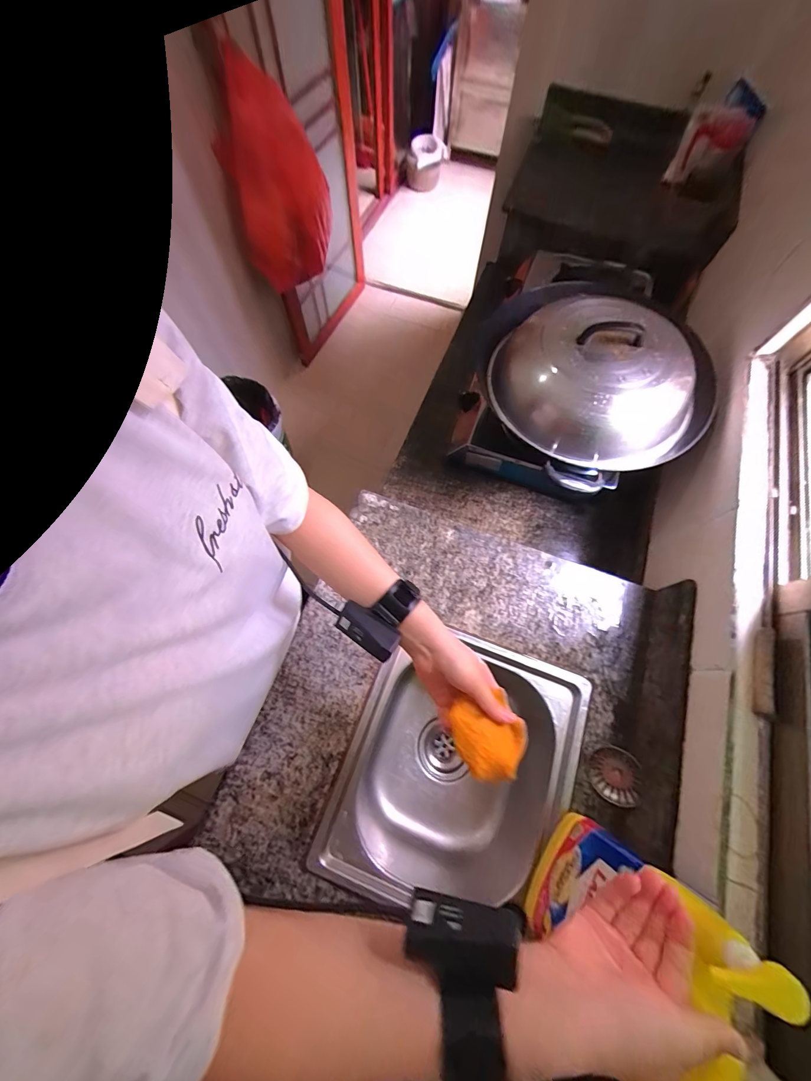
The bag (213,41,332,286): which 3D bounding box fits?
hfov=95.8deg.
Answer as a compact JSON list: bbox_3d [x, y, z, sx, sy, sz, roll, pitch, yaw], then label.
[{"bbox_3d":[-0.380,-1.034,1.075,0.282,0.447,0.177,-8,70,-5],"label":"bag"}]

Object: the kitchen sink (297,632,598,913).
[{"bbox_3d":[0.084,0.369,0.654,0.337,0.207,0.354,20,70,5],"label":"kitchen sink"}]

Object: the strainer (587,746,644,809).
[{"bbox_3d":[0.308,0.346,0.540,0.071,0.026,0.072,-17,56,27],"label":"strainer"}]

